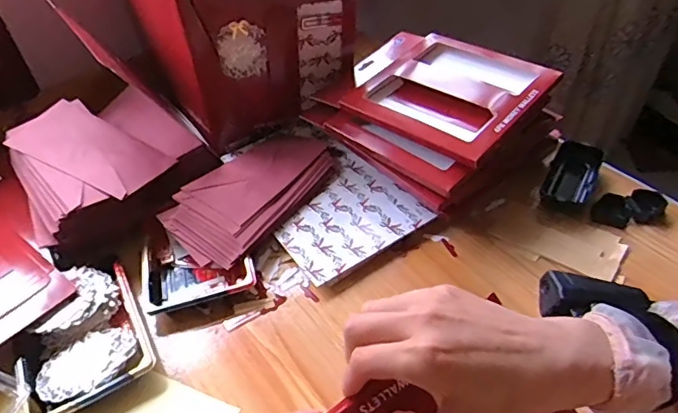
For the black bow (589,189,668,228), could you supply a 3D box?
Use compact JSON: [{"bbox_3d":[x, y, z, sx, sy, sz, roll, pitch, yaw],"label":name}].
[{"bbox_3d":[0.318,0.002,0.557,0.077,0.019,0.036,-13,45,-7],"label":"black bow"}]

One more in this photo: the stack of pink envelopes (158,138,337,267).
[{"bbox_3d":[-0.099,-0.027,0.607,0.114,0.038,0.234,23,52,26],"label":"stack of pink envelopes"}]

